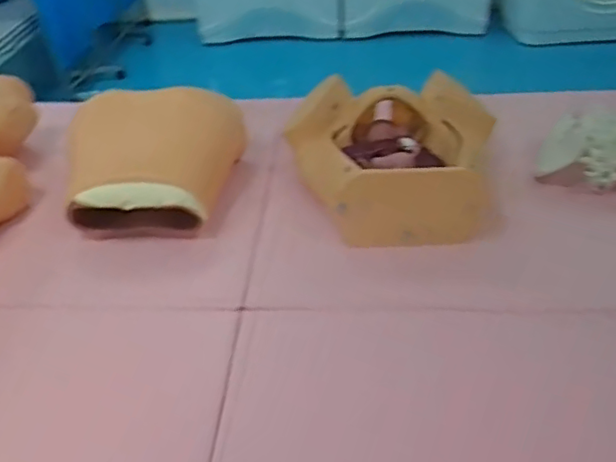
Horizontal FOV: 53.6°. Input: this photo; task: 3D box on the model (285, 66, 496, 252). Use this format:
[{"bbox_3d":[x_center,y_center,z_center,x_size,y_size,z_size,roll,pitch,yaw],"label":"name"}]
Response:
[{"bbox_3d":[0.160,-0.153,1.207,0.379,0.162,0.356,6,39,12],"label":"model"}]

